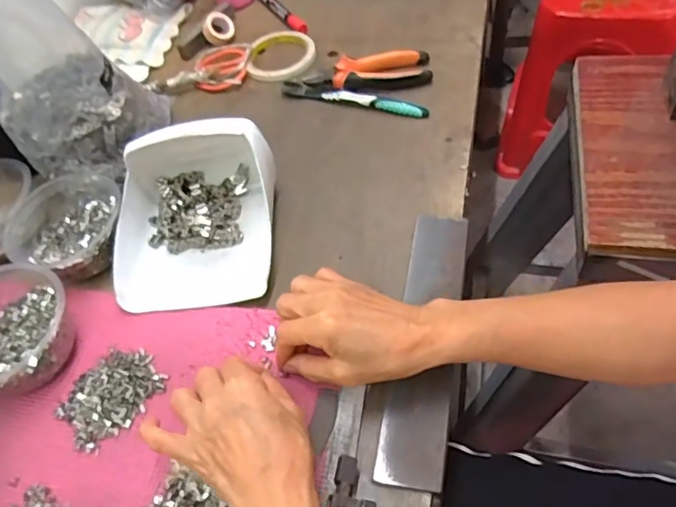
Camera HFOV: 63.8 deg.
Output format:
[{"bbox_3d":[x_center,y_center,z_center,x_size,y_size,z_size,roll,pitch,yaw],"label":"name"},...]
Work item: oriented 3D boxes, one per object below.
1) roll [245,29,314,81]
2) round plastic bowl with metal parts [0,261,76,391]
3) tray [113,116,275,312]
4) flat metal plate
[{"bbox_3d":[-0.076,-0.261,0.719,0.087,0.013,0.100,6,56,9],"label":"roll"},{"bbox_3d":[-0.292,0.066,0.469,0.118,0.055,0.118,12,57,18],"label":"round plastic bowl with metal parts"},{"bbox_3d":[-0.140,-0.045,0.521,0.156,0.084,0.177,-6,53,5],"label":"tray"},{"bbox_3d":[0.075,0.067,0.455,0.048,0.009,0.243,5,58,14],"label":"flat metal plate"}]

